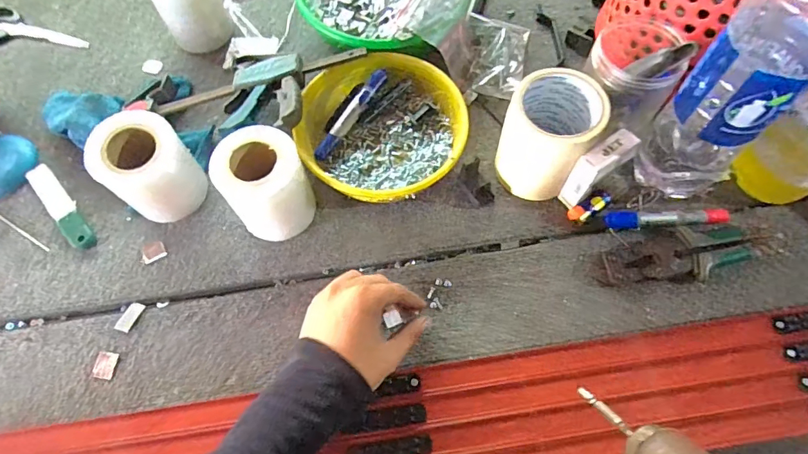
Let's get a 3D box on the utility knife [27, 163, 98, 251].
[{"bbox_3d":[-0.405,-0.024,0.561,0.028,0.008,0.138,-39,69,-15],"label":"utility knife"}]

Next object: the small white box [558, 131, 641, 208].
[{"bbox_3d":[0.208,-0.060,0.513,0.059,0.093,0.027,-33,68,-13],"label":"small white box"}]

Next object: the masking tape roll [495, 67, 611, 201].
[{"bbox_3d":[0.156,-0.094,0.518,0.088,0.121,0.091,-1,65,2],"label":"masking tape roll"}]

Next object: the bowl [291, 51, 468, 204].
[{"bbox_3d":[-0.024,-0.112,0.563,0.181,0.068,0.174,-1,65,2],"label":"bowl"}]

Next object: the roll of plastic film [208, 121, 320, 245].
[{"bbox_3d":[-0.145,-0.040,0.512,0.085,0.107,0.088,-1,65,2],"label":"roll of plastic film"}]

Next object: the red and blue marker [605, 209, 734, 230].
[{"bbox_3d":[0.292,-0.009,0.527,0.132,0.019,0.018,-2,65,1],"label":"red and blue marker"}]

